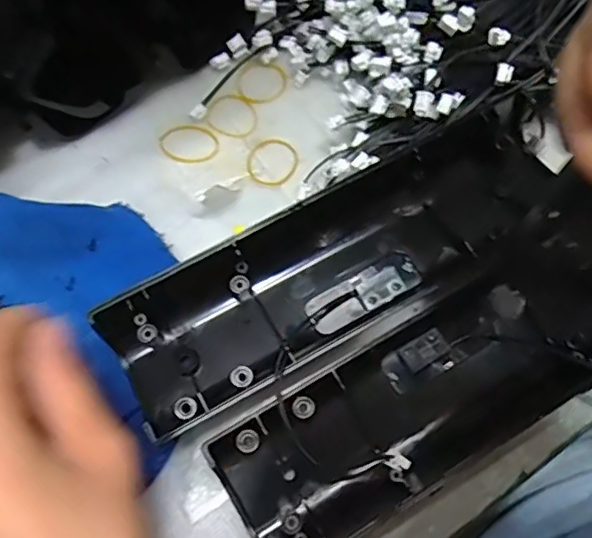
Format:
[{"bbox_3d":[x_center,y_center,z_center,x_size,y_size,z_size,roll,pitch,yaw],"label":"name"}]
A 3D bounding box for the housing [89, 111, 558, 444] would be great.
[{"bbox_3d":[0.019,-0.005,0.298,0.234,0.038,0.080,-28,72,-10],"label":"housing"}]

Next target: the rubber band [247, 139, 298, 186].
[{"bbox_3d":[-0.014,-0.062,0.337,0.030,0.004,0.028,0,69,0],"label":"rubber band"}]

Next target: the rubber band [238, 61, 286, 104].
[{"bbox_3d":[-0.021,-0.114,0.354,0.030,0.004,0.029,0,69,0],"label":"rubber band"}]

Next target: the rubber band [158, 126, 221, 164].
[{"bbox_3d":[-0.062,-0.073,0.339,0.036,0.004,0.024,8,69,3],"label":"rubber band"}]

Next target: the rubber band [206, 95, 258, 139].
[{"bbox_3d":[-0.037,-0.091,0.346,0.031,0.004,0.028,26,71,10],"label":"rubber band"}]

